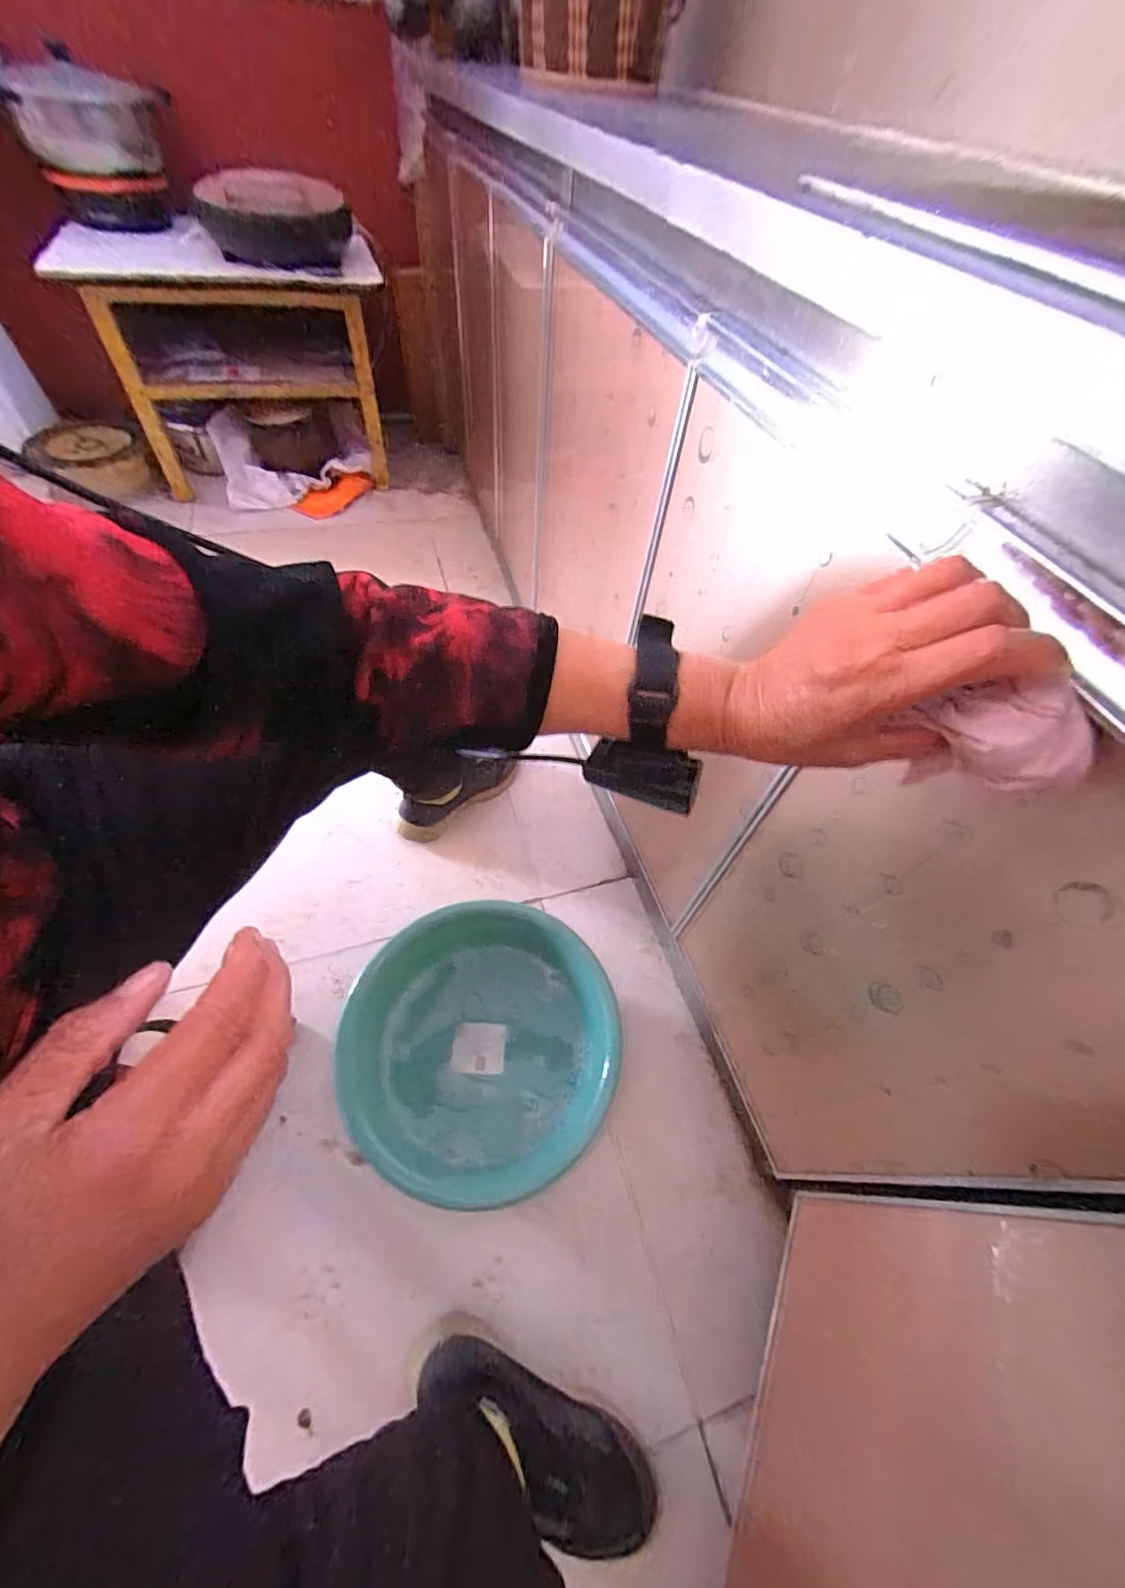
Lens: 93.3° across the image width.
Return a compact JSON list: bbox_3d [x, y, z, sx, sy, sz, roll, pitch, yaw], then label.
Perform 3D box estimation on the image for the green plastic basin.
[{"bbox_3d":[-0.105,0.324,0.696,0.334,0.107,0.333,5,54,-2],"label":"green plastic basin"}]

